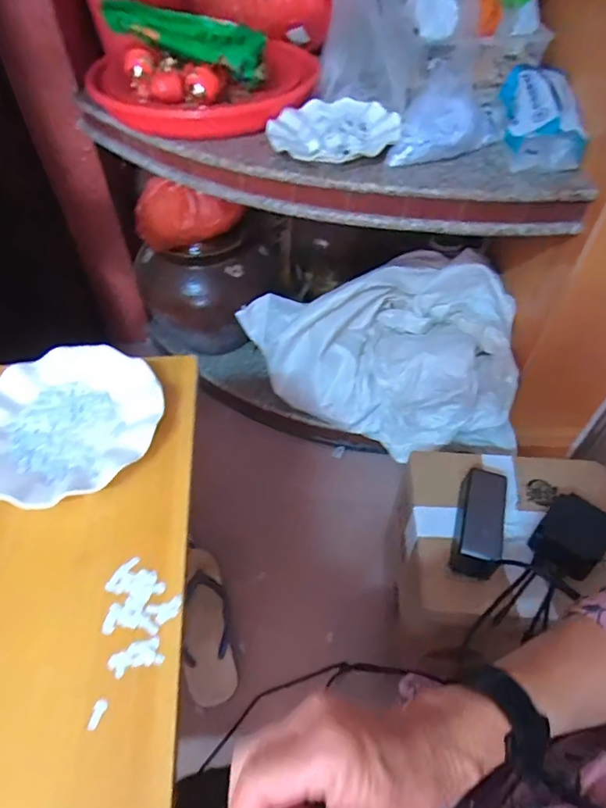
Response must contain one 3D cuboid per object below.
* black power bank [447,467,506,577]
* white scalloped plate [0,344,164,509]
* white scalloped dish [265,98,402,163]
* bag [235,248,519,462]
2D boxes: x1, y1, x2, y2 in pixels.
[{"bbox_3d":[0.222,0.146,0.634,0.051,0.060,0.135,14,52,12],"label":"black power bank"},{"bbox_3d":[-0.233,0.015,0.490,0.181,0.022,0.180,37,59,27],"label":"white scalloped plate"},{"bbox_3d":[0.042,-0.398,0.719,0.183,0.025,0.159,-7,51,-6],"label":"white scalloped dish"},{"bbox_3d":[0.125,-0.094,0.945,0.471,0.234,0.313,-2,50,-2],"label":"bag"}]

